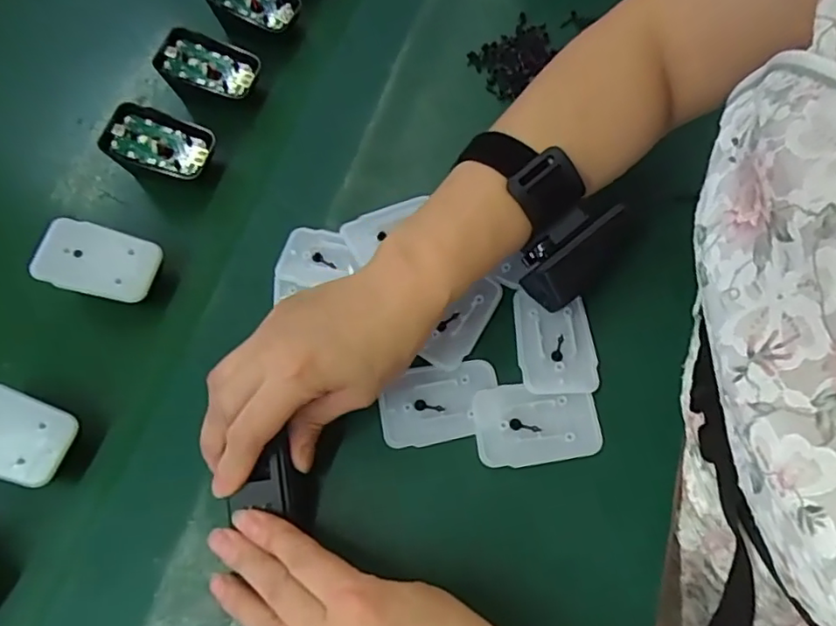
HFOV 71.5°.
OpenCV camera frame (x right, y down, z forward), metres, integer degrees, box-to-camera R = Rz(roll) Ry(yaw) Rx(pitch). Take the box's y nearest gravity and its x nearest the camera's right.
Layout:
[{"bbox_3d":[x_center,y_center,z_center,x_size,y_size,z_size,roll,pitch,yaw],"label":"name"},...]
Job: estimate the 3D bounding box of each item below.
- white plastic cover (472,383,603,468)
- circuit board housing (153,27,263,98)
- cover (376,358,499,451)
[{"bbox_3d":[0.067,0.062,0.329,0.068,0.006,0.044,-6,66,2],"label":"white plastic cover"},{"bbox_3d":[-0.158,-0.188,0.437,0.069,0.014,0.040,15,82,-10],"label":"circuit board housing"},{"bbox_3d":[0.012,0.052,0.338,0.068,0.006,0.043,-13,66,-1],"label":"cover"}]

